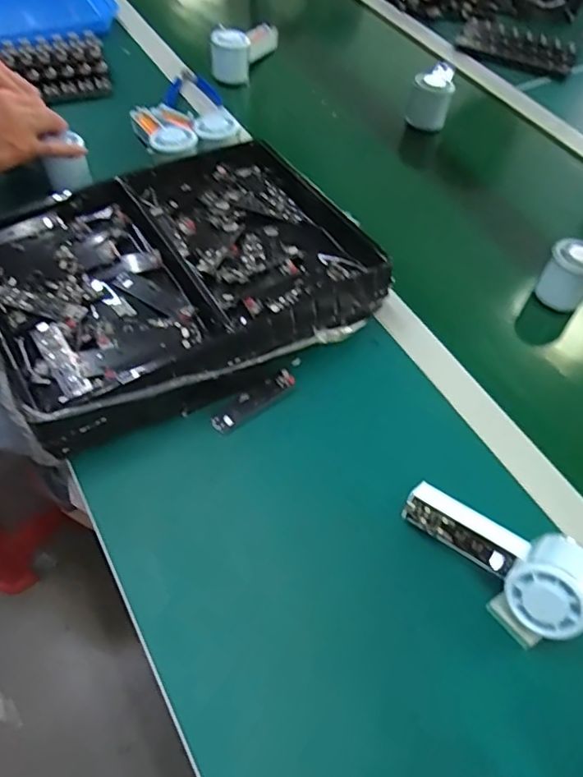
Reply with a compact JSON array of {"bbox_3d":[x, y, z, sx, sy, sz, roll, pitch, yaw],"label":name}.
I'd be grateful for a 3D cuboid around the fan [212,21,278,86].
[{"bbox_3d":[-0.073,-0.542,0.902,0.047,0.062,0.157,23,57,13],"label":"fan"}]

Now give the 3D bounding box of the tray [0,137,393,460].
[{"bbox_3d":[-0.118,-0.129,0.611,0.386,0.064,0.295,-25,60,-19],"label":"tray"}]

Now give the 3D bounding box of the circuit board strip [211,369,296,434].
[{"bbox_3d":[-0.037,0.011,0.559,0.092,0.011,0.021,-33,63,-23],"label":"circuit board strip"}]

